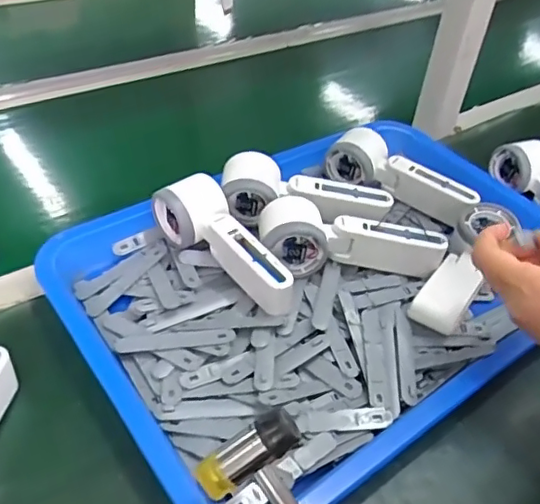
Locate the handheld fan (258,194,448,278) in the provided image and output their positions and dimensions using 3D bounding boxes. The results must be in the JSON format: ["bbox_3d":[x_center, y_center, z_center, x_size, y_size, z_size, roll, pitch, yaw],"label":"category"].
[{"bbox_3d":[0.072,-0.012,0.513,0.163,0.051,0.055,-1,43,-8],"label":"handheld fan"}]

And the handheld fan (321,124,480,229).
[{"bbox_3d":[0.138,-0.078,0.602,0.162,0.048,0.048,32,48,26],"label":"handheld fan"}]

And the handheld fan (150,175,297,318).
[{"bbox_3d":[-0.040,-0.006,0.498,0.056,0.050,0.164,-22,49,-27],"label":"handheld fan"}]

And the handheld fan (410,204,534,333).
[{"bbox_3d":[0.175,0.010,0.515,0.057,0.037,0.162,30,48,24],"label":"handheld fan"}]

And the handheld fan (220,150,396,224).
[{"bbox_3d":[0.033,-0.053,0.546,0.160,0.042,0.054,9,43,4],"label":"handheld fan"}]

